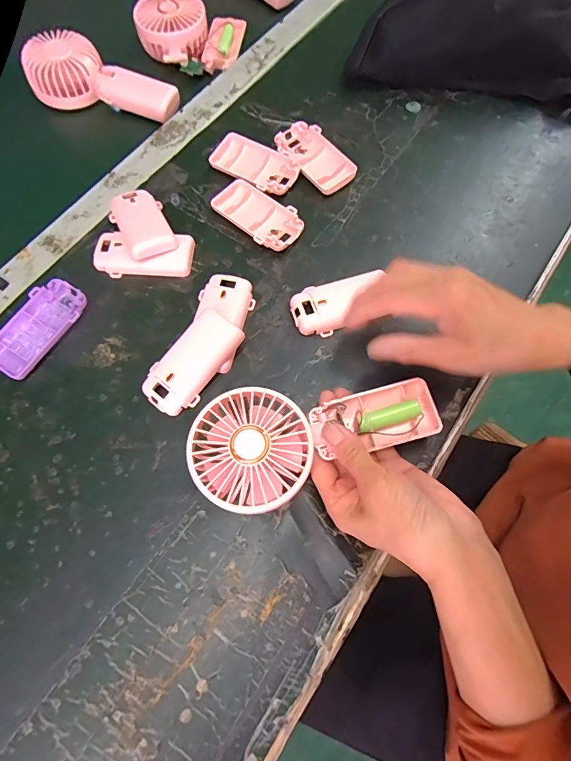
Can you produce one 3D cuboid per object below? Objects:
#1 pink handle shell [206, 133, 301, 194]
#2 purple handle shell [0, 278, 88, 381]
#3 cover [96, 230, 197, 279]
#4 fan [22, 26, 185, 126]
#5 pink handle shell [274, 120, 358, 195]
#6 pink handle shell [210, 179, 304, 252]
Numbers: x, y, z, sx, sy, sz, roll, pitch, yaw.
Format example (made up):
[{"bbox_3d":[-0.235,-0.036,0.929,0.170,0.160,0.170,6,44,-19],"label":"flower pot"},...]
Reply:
[{"bbox_3d":[-0.033,-0.230,0.433,0.097,0.012,0.049,33,74,11],"label":"pink handle shell"},{"bbox_3d":[-0.224,-0.048,0.370,0.049,0.015,0.095,29,73,10],"label":"purple handle shell"},{"bbox_3d":[-0.138,-0.124,0.396,0.094,0.018,0.043,2,70,1],"label":"cover"},{"bbox_3d":[-0.215,-0.353,0.473,0.171,0.038,0.078,22,72,8],"label":"fan"},{"bbox_3d":[0.031,-0.239,0.435,0.046,0.016,0.095,-34,74,-11],"label":"pink handle shell"},{"bbox_3d":[-0.027,-0.165,0.408,0.095,0.015,0.049,38,75,13],"label":"pink handle shell"}]

